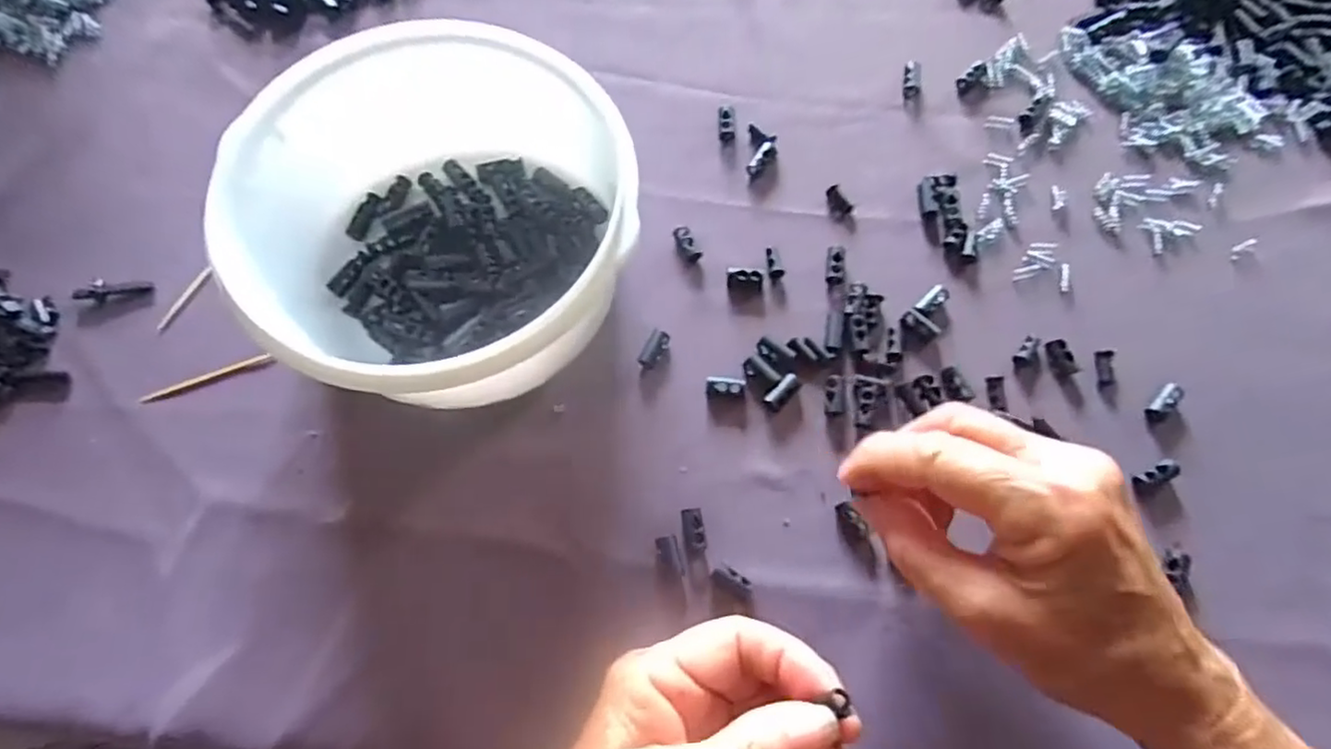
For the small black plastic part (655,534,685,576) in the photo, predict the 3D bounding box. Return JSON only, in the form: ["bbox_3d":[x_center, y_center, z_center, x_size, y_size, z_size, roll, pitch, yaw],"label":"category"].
[{"bbox_3d":[0.002,0.078,0.281,0.010,0.007,0.017,-15,73,-6],"label":"small black plastic part"}]

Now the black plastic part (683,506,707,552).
[{"bbox_3d":[0.012,0.067,0.284,0.009,0.010,0.018,-6,72,-3],"label":"black plastic part"}]

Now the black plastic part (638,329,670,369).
[{"bbox_3d":[-0.005,-0.012,0.310,0.010,0.005,0.019,28,74,7],"label":"black plastic part"}]

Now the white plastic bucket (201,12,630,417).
[{"bbox_3d":[-0.092,-0.066,0.290,0.159,0.073,0.155,0,72,-1],"label":"white plastic bucket"}]

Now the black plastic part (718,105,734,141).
[{"bbox_3d":[0.033,-0.136,0.351,0.008,0.004,0.021,1,72,-1],"label":"black plastic part"}]

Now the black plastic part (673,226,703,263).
[{"bbox_3d":[0.010,-0.065,0.327,0.010,0.004,0.020,-25,74,-9],"label":"black plastic part"}]

